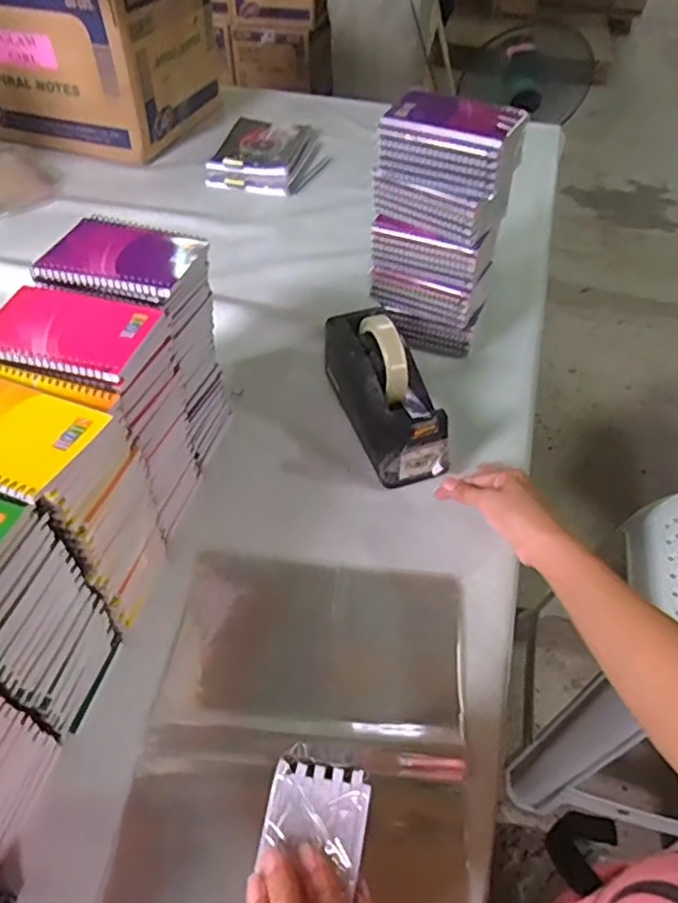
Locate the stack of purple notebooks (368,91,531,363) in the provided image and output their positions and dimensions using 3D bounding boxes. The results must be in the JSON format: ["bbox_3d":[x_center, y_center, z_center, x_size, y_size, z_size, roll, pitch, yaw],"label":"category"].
[{"bbox_3d":[0.115,-0.250,0.713,0.140,0.276,0.091,23,52,17],"label":"stack of purple notebooks"}]

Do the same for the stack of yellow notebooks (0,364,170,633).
[{"bbox_3d":[-0.233,0.040,0.495,0.132,0.209,0.105,16,51,11],"label":"stack of yellow notebooks"}]

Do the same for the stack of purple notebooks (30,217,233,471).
[{"bbox_3d":[-0.190,-0.107,0.624,0.129,0.228,0.111,18,51,13],"label":"stack of purple notebooks"}]

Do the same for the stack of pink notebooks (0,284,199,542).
[{"bbox_3d":[-0.220,-0.028,0.562,0.137,0.212,0.099,11,50,7],"label":"stack of pink notebooks"}]

